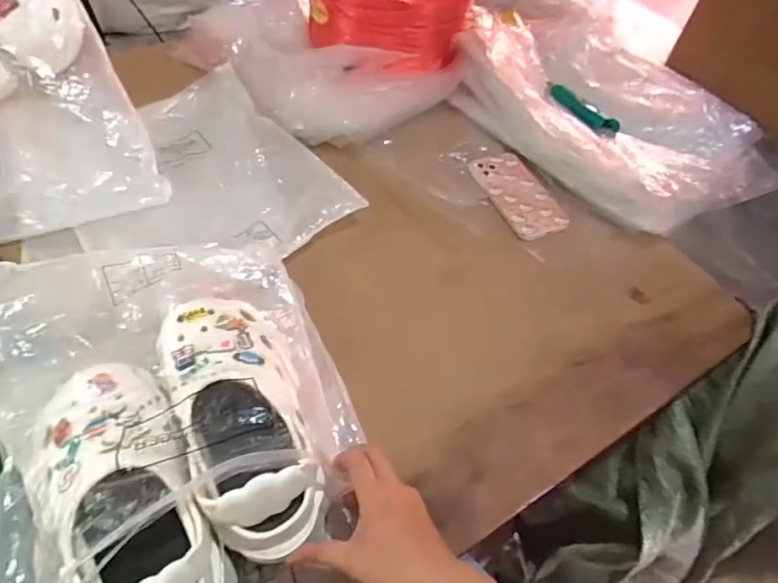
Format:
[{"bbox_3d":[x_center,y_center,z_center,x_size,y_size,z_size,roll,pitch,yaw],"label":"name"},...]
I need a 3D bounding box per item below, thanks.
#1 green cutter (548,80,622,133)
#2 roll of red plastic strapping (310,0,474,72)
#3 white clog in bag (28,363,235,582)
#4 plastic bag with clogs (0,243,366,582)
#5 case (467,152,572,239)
[{"bbox_3d":[0.307,-0.296,0.800,0.028,0.021,0.146,-30,61,-24],"label":"green cutter"},{"bbox_3d":[0.005,-0.506,0.890,0.267,0.130,0.175,17,54,8],"label":"roll of red plastic strapping"},{"bbox_3d":[-0.211,0.161,0.396,0.115,0.074,0.247,-33,62,-25],"label":"white clog in bag"},{"bbox_3d":[-0.190,0.132,0.441,0.306,0.116,0.413,-16,56,-16],"label":"plastic bag with clogs"},{"bbox_3d":[0.189,-0.141,0.722,0.089,0.018,0.162,-19,60,-11],"label":"case"}]

